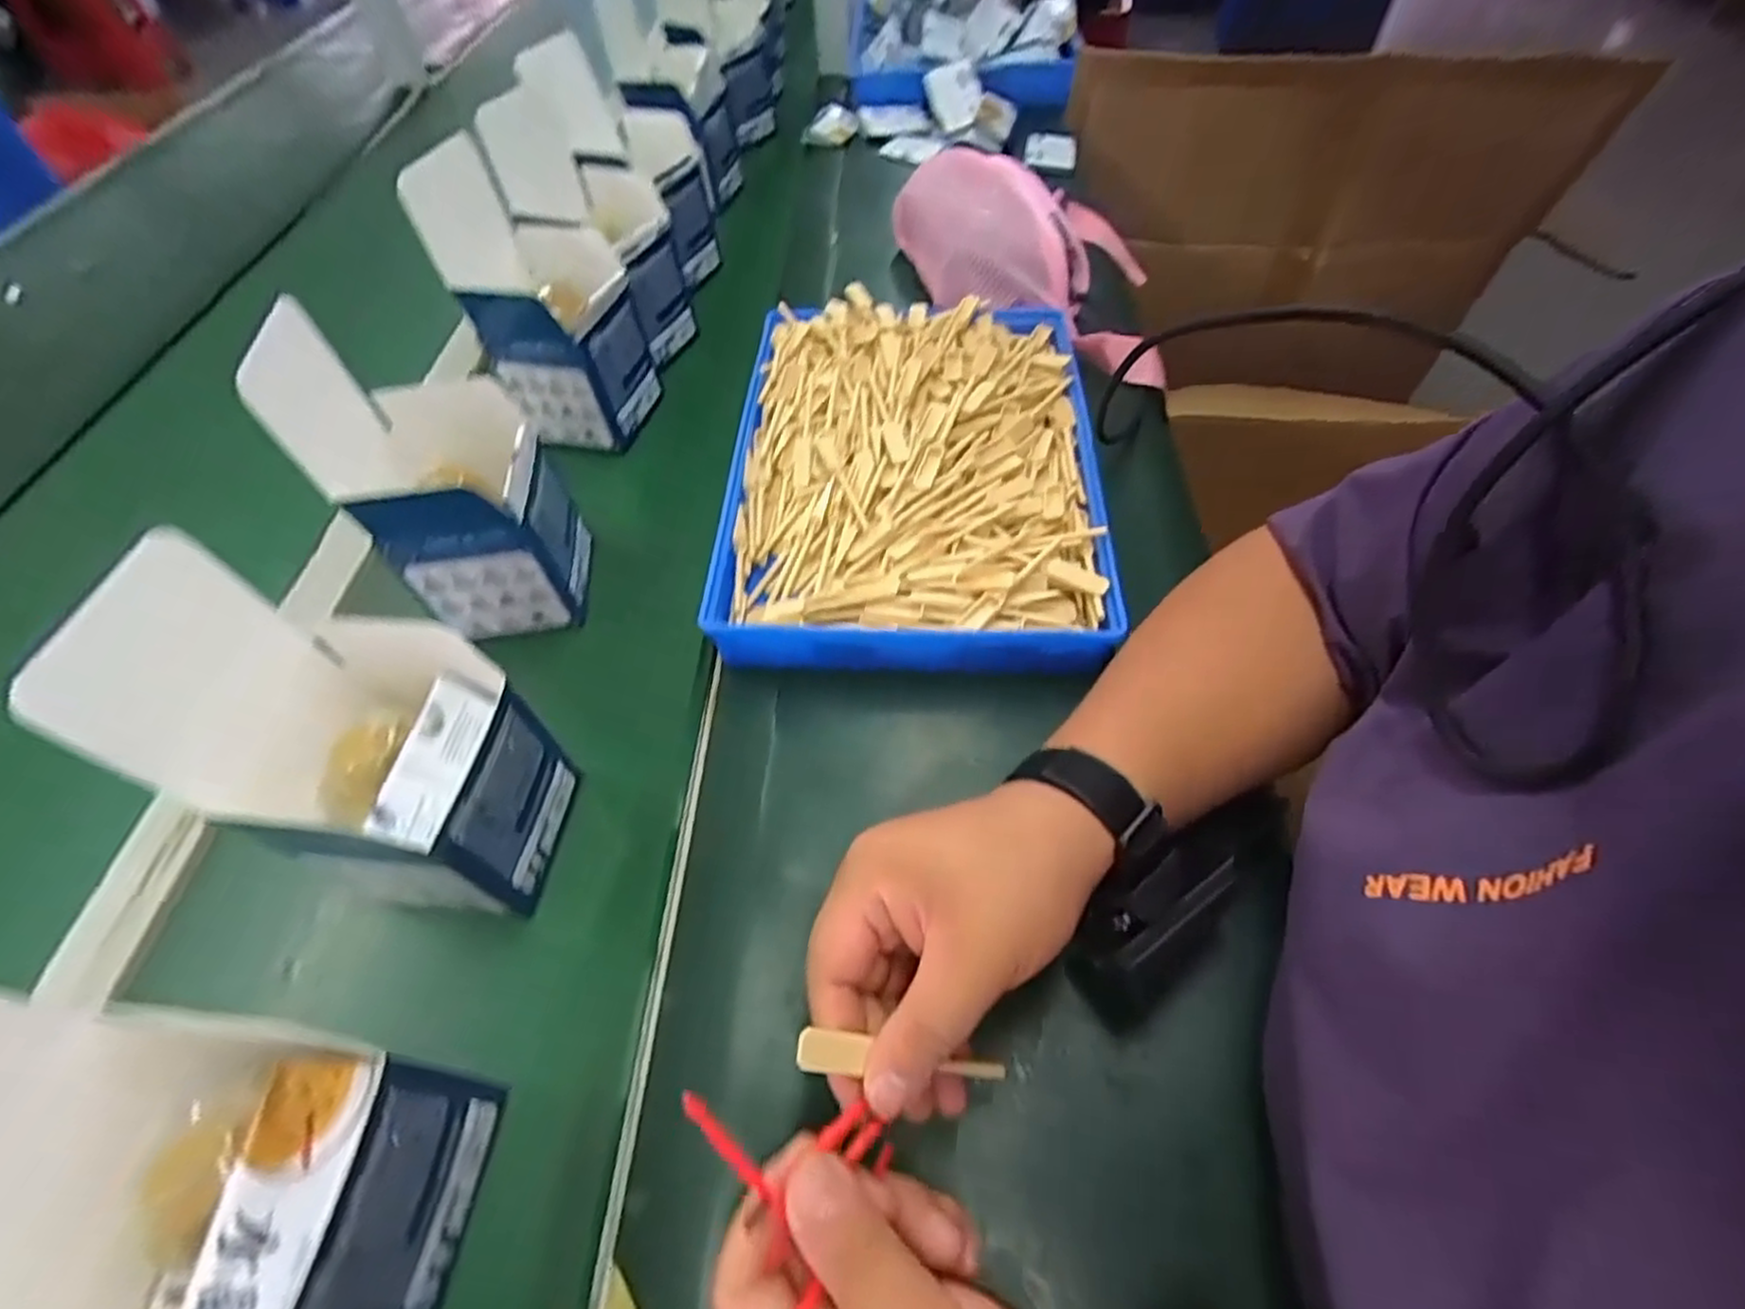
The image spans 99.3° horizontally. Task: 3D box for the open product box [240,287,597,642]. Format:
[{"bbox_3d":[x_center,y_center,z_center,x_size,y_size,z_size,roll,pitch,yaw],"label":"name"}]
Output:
[{"bbox_3d":[-0.243,-0.093,0.413,0.114,0.159,0.091,-8,56,-3],"label":"open product box"}]

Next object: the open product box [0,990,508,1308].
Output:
[{"bbox_3d":[-0.209,0.165,0.224,0.100,0.167,0.092,5,56,6],"label":"open product box"}]

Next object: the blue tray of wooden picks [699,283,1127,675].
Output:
[{"bbox_3d":[0.025,-0.127,0.494,0.228,0.050,0.312,0,56,3],"label":"blue tray of wooden picks"}]

